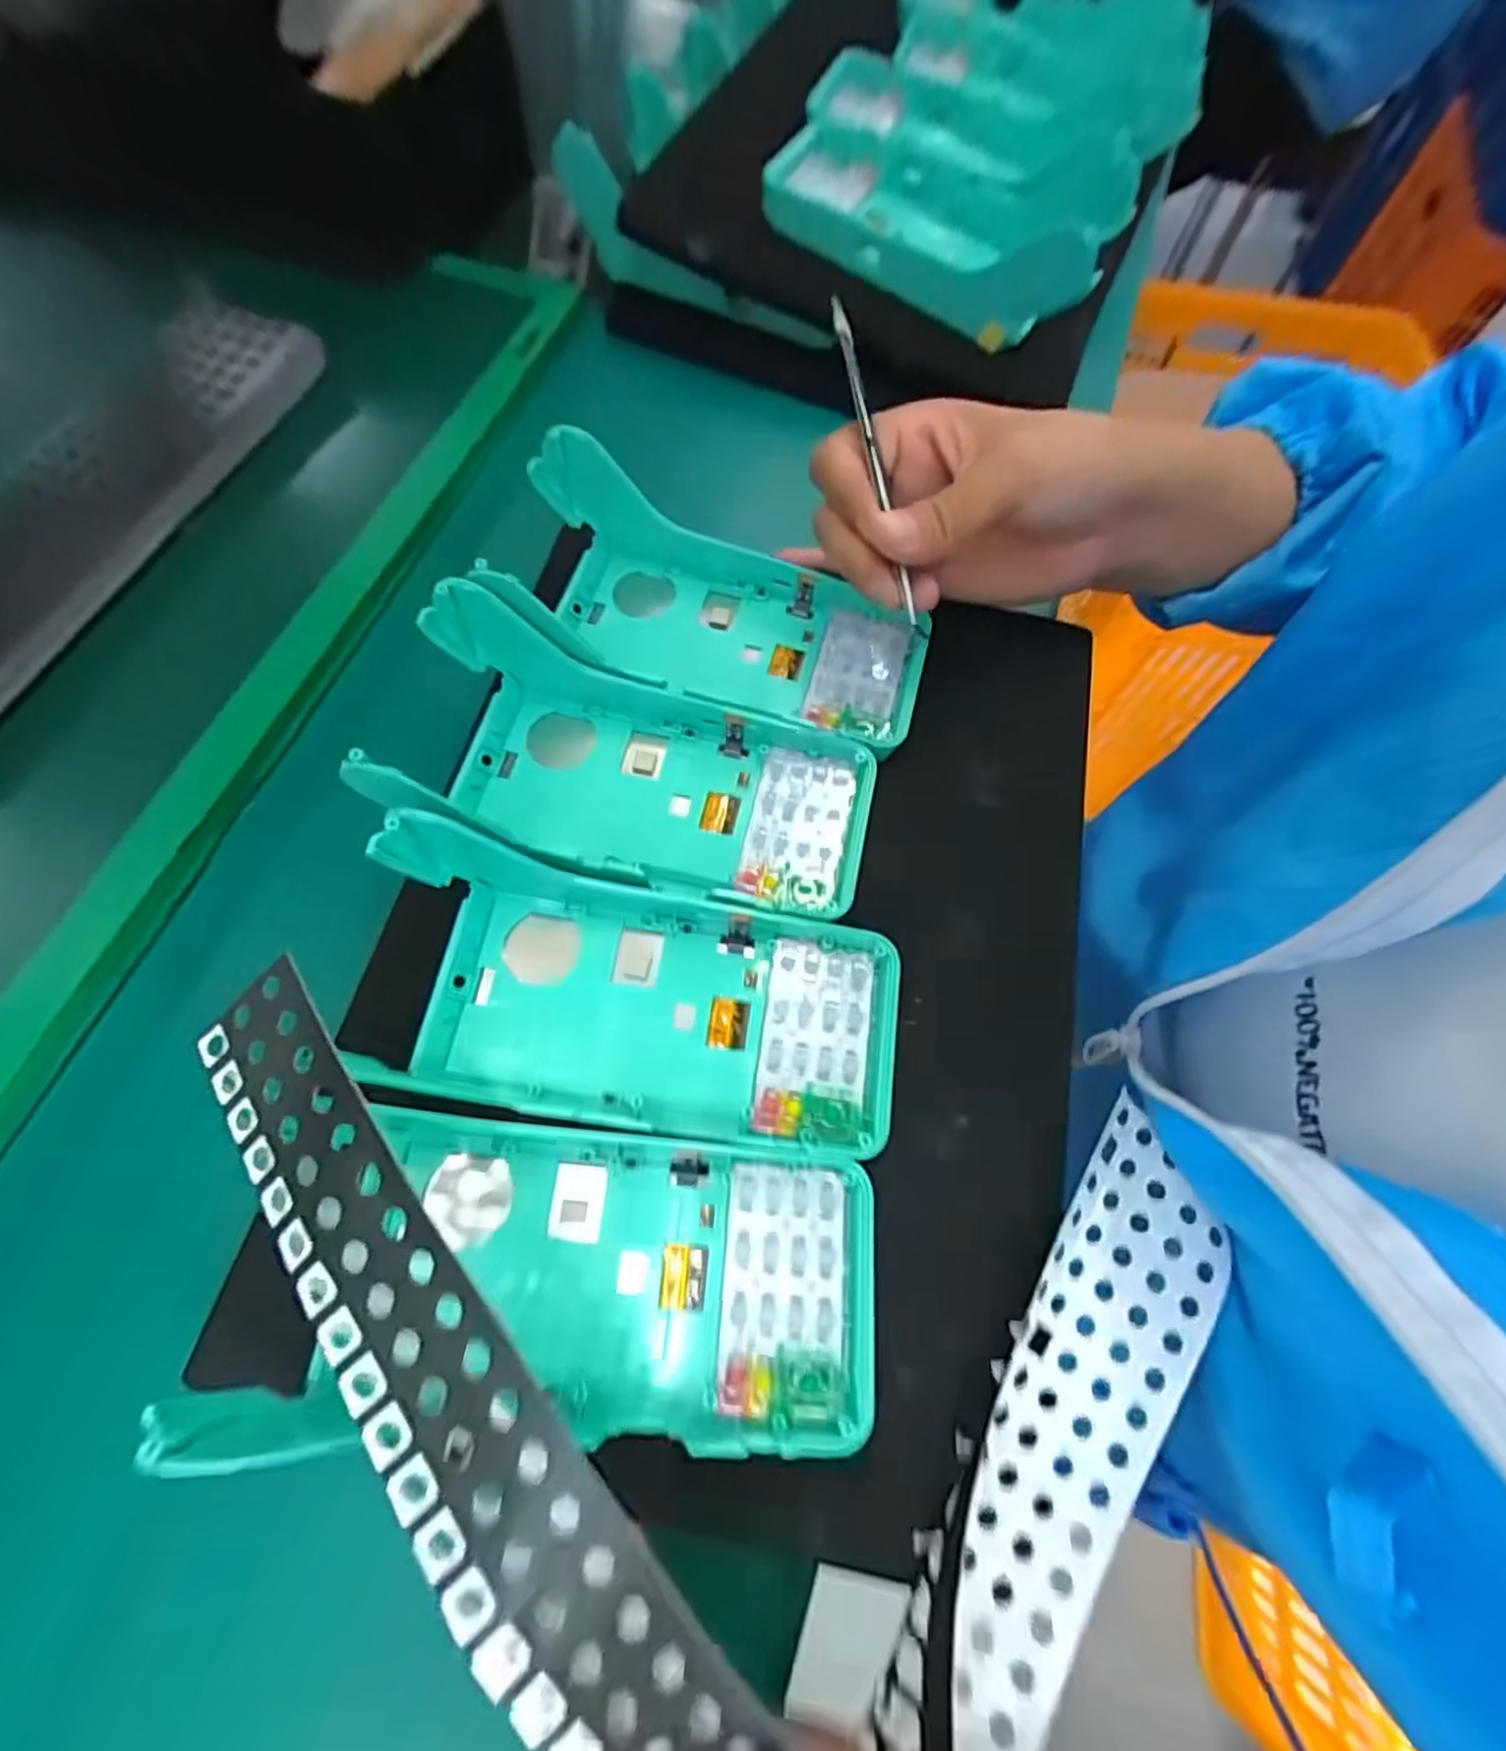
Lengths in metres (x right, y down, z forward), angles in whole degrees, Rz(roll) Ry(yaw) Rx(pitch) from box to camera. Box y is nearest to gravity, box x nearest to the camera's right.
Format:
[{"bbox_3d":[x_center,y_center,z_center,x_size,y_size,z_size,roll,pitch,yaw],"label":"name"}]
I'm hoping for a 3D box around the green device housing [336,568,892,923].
[{"bbox_3d":[-0.050,-0.045,0.253,0.191,0.049,0.080,15,69,4],"label":"green device housing"}]

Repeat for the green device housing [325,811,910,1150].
[{"bbox_3d":[-0.035,0.037,0.218,0.163,0.048,0.076,9,68,2],"label":"green device housing"}]

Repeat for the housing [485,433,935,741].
[{"bbox_3d":[-0.013,-0.108,0.282,0.170,0.048,0.081,15,69,4],"label":"housing"}]

